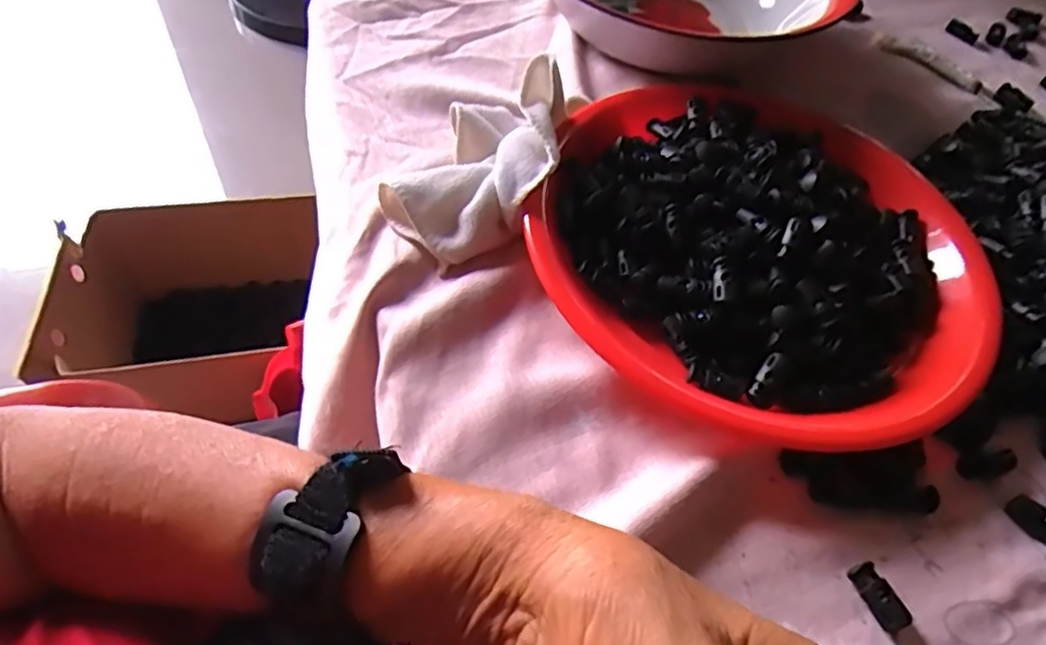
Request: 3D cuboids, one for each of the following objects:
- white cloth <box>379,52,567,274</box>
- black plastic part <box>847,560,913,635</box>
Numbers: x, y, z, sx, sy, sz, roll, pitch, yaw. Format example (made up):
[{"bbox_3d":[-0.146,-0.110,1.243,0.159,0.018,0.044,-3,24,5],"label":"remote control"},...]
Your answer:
[{"bbox_3d":[-0.021,-0.098,0.369,0.083,0.051,0.132,25,57,12],"label":"white cloth"},{"bbox_3d":[0.152,0.117,0.276,0.014,0.008,0.027,-16,58,-16],"label":"black plastic part"}]

